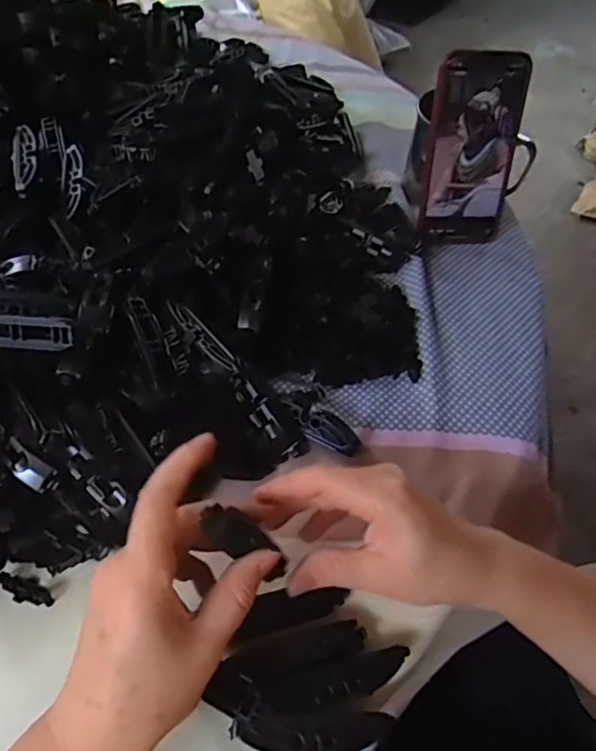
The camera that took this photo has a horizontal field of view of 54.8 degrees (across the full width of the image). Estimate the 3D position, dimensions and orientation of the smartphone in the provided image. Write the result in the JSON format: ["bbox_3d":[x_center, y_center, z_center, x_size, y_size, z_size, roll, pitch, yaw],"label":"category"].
[{"bbox_3d":[0.153,-0.195,0.506,0.075,0.160,0.012,1,32,-1],"label":"smartphone"}]

